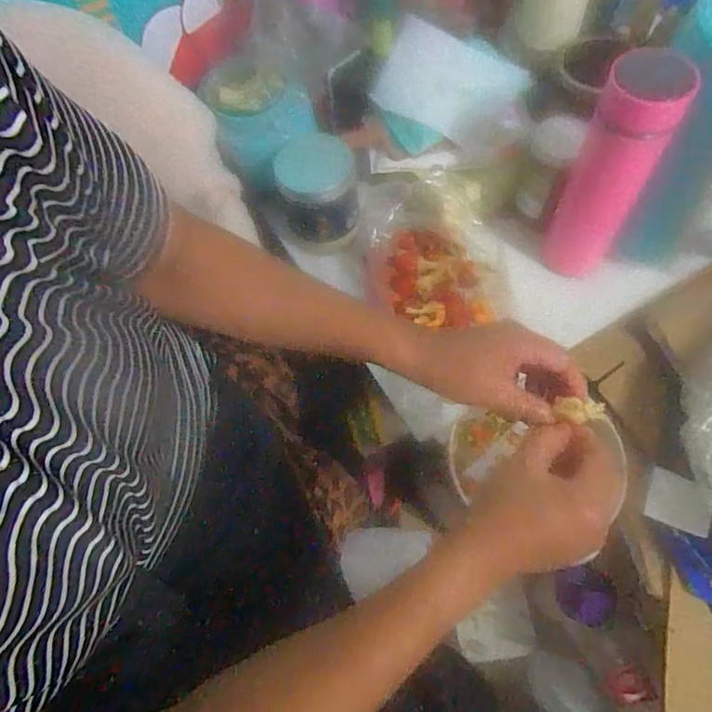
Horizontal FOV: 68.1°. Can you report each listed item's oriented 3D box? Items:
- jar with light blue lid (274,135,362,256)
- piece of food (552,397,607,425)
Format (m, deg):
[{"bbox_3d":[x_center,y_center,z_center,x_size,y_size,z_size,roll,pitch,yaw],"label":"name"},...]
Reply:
[{"bbox_3d":[-0.044,-0.181,0.597,0.089,0.073,0.102,-5,65,1],"label":"jar with light blue lid"},{"bbox_3d":[0.156,0.037,0.364,0.036,0.011,0.015,3,66,-2],"label":"piece of food"}]

